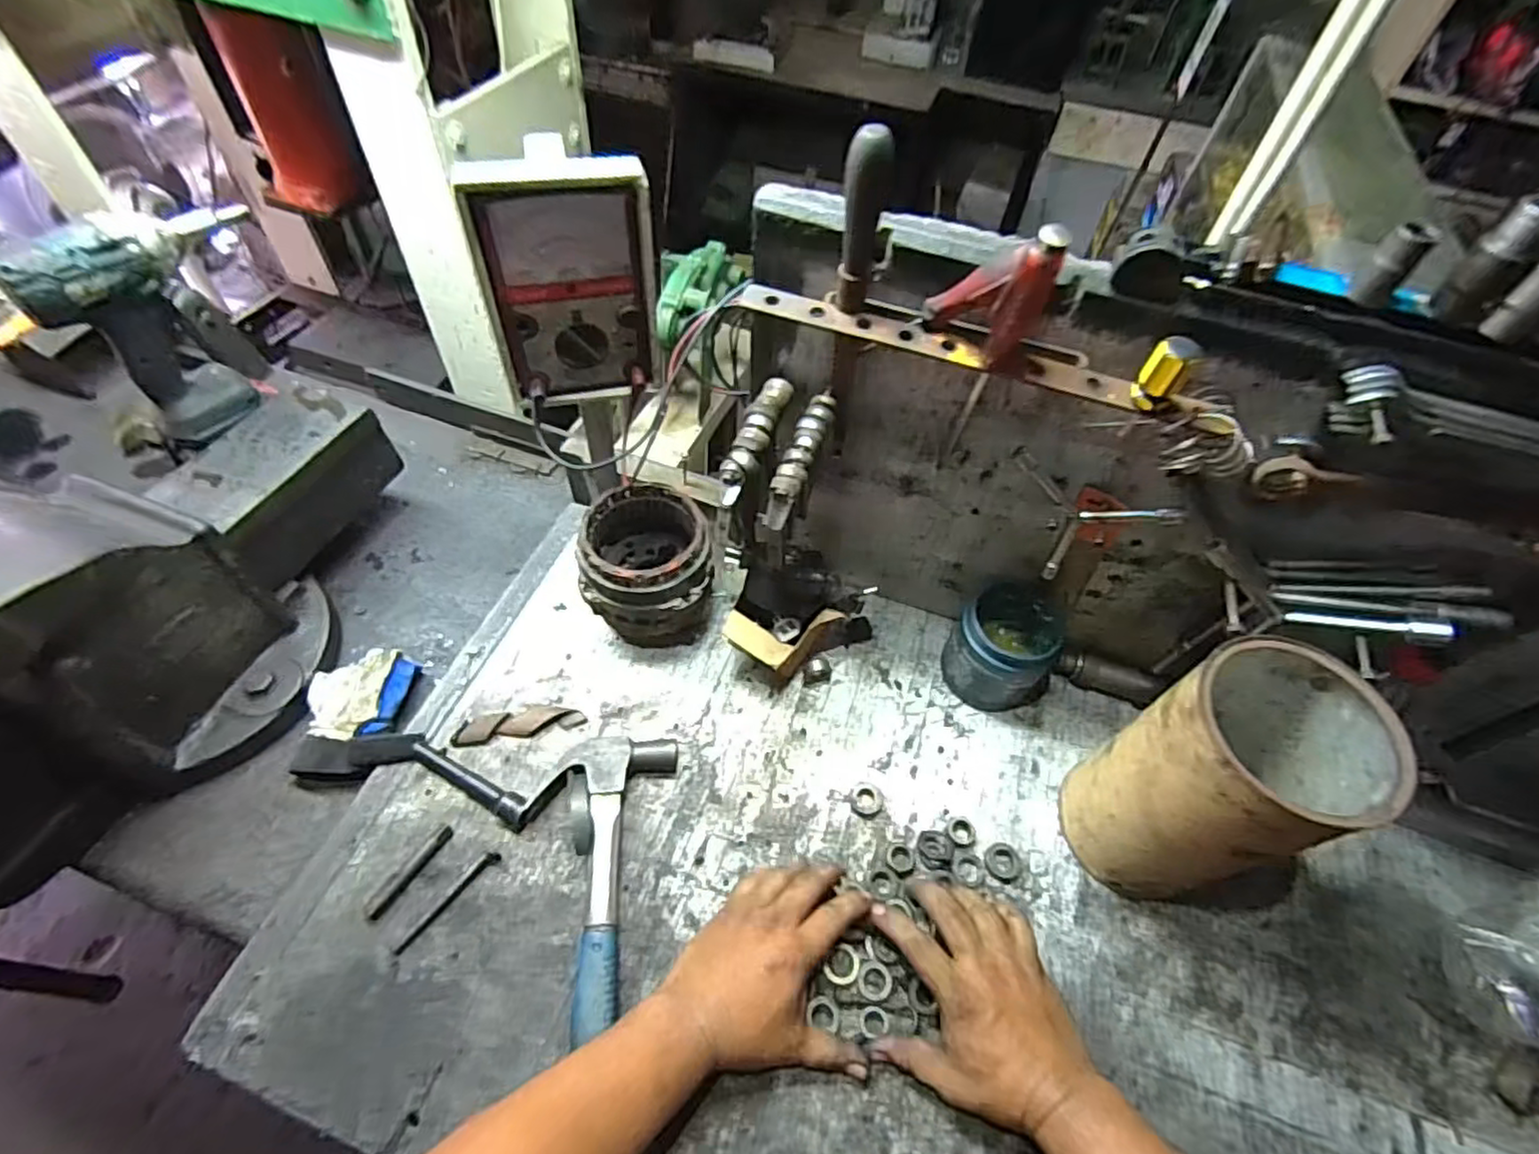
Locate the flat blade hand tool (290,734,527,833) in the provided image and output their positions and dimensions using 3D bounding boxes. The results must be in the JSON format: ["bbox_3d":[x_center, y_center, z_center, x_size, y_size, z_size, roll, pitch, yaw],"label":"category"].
[{"bbox_3d":[-0.321,0.178,0.623,0.233,0.057,0.054,13,50,5],"label":"flat blade hand tool"}]

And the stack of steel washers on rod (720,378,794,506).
[{"bbox_3d":[-0.011,-0.109,0.537,0.026,0.035,0.115,17,55,7],"label":"stack of steel washers on rod"}]

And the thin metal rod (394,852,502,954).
[{"bbox_3d":[-0.261,0.261,0.554,0.012,0.006,0.095,37,60,20],"label":"thin metal rod"}]

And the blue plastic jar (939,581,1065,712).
[{"bbox_3d":[0.229,0.070,0.671,0.094,0.102,0.092,2,54,-3],"label":"blue plastic jar"}]

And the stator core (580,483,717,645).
[{"bbox_3d":[-0.118,-0.005,0.693,0.121,0.129,0.131,5,54,0],"label":"stator core"}]

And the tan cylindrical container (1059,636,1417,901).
[{"bbox_3d":[0.333,0.166,0.528,0.129,0.241,0.121,2,54,-3],"label":"tan cylindrical container"}]

